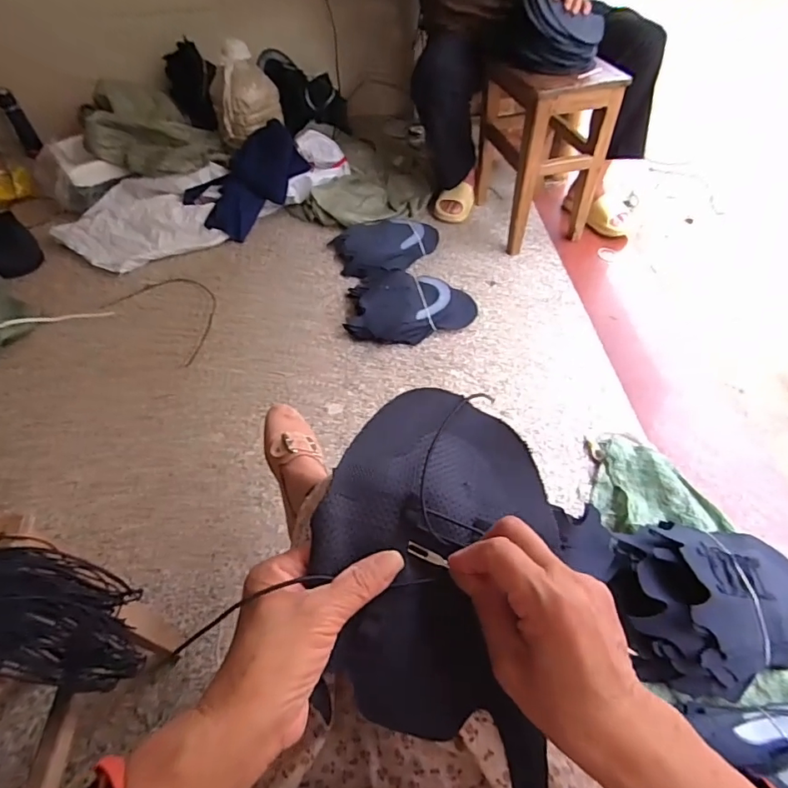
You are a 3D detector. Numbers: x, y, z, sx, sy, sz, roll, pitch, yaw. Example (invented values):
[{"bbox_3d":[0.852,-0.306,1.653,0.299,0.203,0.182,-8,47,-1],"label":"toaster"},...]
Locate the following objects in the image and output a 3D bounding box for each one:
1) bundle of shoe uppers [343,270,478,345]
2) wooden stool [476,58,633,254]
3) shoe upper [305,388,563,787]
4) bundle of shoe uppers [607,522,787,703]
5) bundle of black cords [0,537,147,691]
[{"bbox_3d":[0.037,-0.220,1.231,0.316,0.065,0.215,-10,51,-4],"label":"bundle of shoe uppers"},{"bbox_3d":[0.370,-0.643,1.348,0.230,0.419,0.316,-20,53,-12],"label":"wooden stool"},{"bbox_3d":[0.033,0.098,0.325,0.148,0.076,0.222,11,51,8],"label":"shoe upper"},{"bbox_3d":[0.492,0.309,0.748,0.286,0.113,0.235,4,50,2],"label":"bundle of shoe uppers"},{"bbox_3d":[-0.433,0.232,0.505,0.257,0.195,0.111,-5,51,-1],"label":"bundle of black cords"}]

